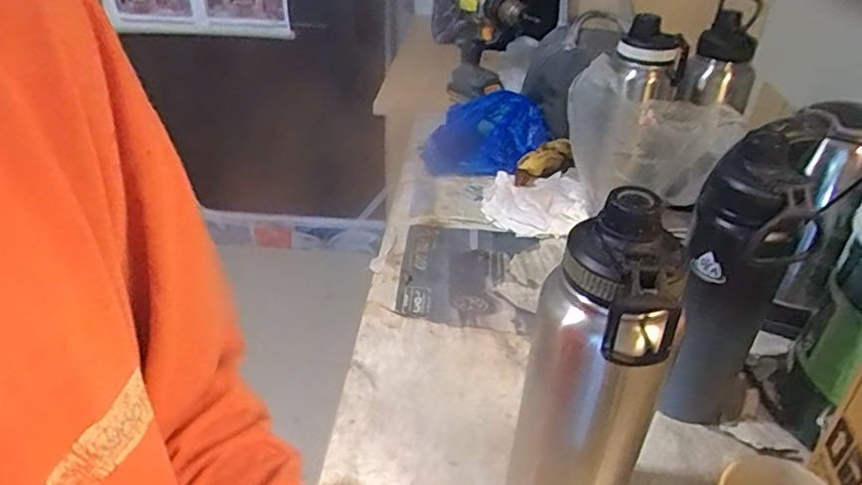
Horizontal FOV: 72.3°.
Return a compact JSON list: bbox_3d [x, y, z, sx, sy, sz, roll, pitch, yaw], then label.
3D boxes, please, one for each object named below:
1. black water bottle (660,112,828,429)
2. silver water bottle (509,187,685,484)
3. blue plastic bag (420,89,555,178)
[{"bbox_3d":[0.255,0.038,0.502,0.079,0.271,0.092,21,39,27],"label":"black water bottle"},{"bbox_3d":[0.101,0.106,0.385,0.077,0.279,0.065,12,35,15],"label":"silver water bottle"},{"bbox_3d":[0.095,-0.179,0.978,0.214,0.076,0.158,0,34,-2],"label":"blue plastic bag"}]

